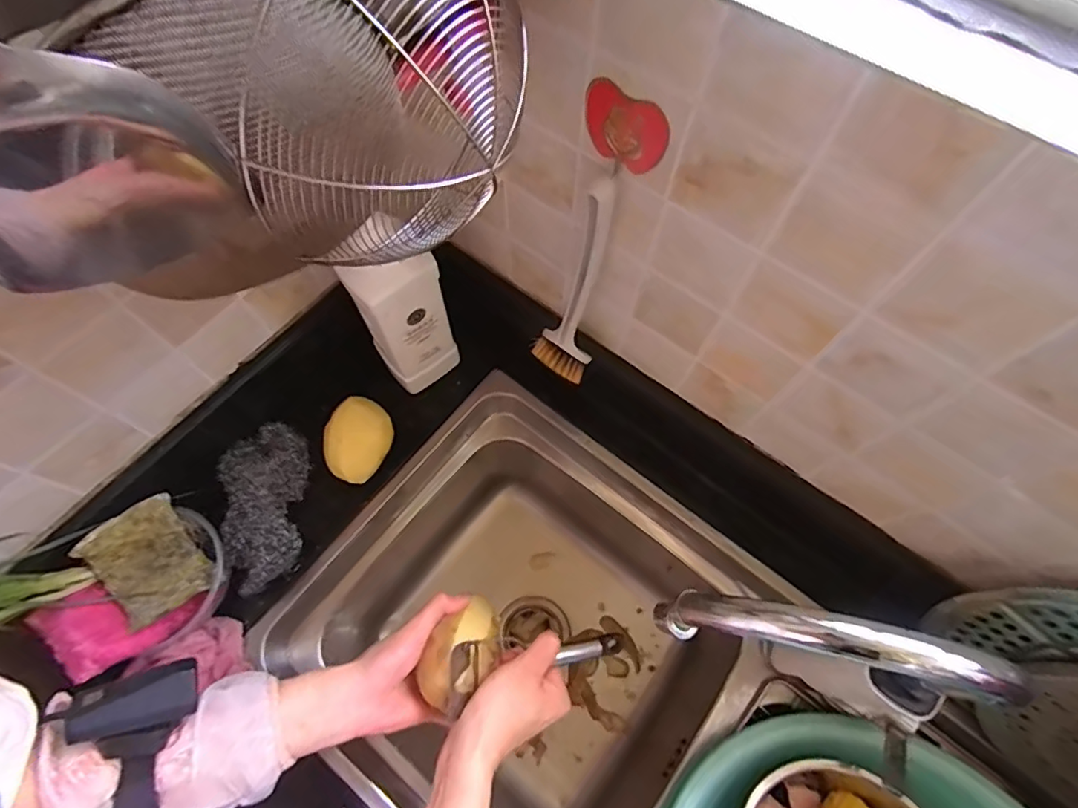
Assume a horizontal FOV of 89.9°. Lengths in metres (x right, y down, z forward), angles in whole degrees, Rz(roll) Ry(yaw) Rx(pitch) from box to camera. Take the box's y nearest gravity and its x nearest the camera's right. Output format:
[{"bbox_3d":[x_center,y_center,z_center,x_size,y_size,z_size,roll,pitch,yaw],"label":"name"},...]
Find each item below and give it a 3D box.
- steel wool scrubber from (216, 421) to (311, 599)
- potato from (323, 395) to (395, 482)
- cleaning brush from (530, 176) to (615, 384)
[{"bbox_3d":[-0.295,0.106,0.581,0.080,0.050,0.177,-12,68,-6],"label":"steel wool scrubber"},{"bbox_3d":[-0.200,0.041,0.609,0.063,0.051,0.088,-2,67,-2],"label":"potato"},{"bbox_3d":[0.027,-0.098,0.468,0.055,0.224,0.032,21,61,8],"label":"cleaning brush"}]

